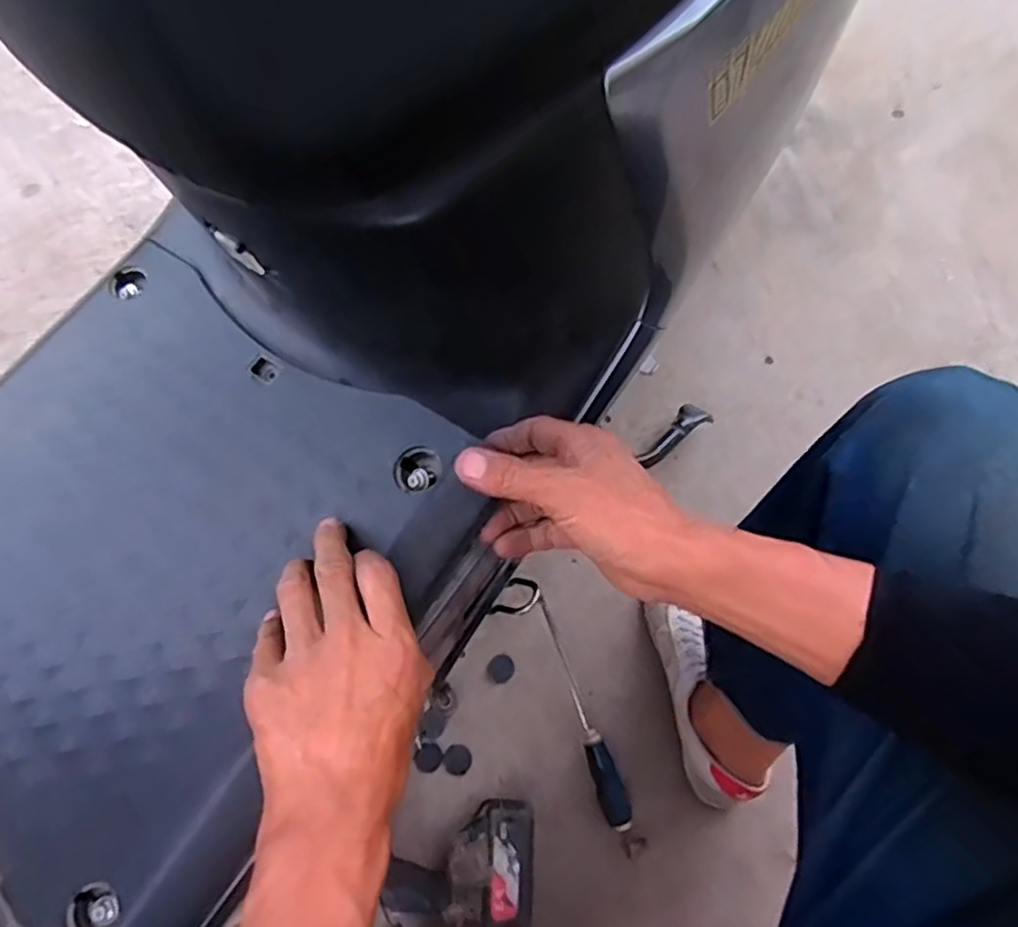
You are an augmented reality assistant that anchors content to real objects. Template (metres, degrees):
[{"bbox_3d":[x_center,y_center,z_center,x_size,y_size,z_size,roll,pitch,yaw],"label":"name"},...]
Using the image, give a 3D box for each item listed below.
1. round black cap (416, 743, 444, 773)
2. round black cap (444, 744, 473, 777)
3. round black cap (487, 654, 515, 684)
[{"bbox_3d":[-0.088,0.323,0.765,0.031,0.006,0.028,-31,71,-15],"label":"round black cap"},{"bbox_3d":[-0.057,0.325,0.766,0.030,0.005,0.032,1,66,-2],"label":"round black cap"},{"bbox_3d":[-0.008,0.237,0.805,0.031,0.004,0.030,1,66,-2],"label":"round black cap"}]

